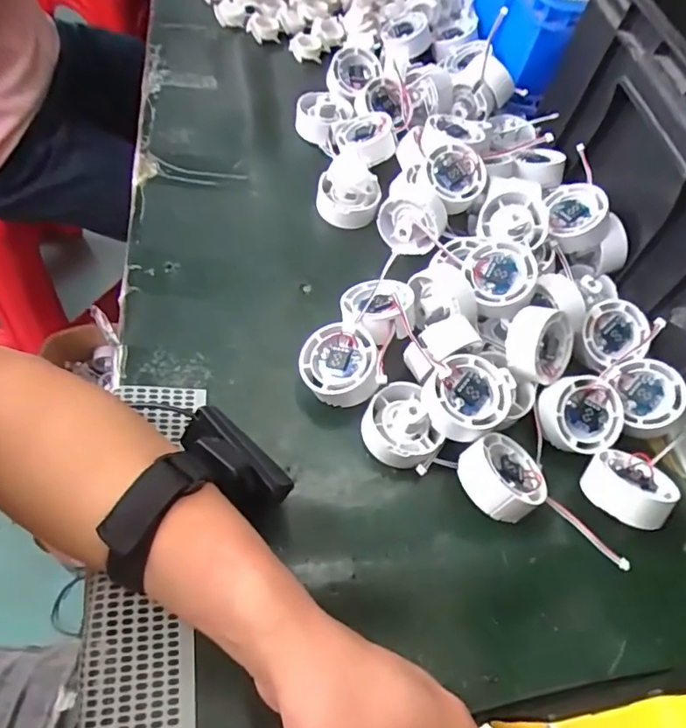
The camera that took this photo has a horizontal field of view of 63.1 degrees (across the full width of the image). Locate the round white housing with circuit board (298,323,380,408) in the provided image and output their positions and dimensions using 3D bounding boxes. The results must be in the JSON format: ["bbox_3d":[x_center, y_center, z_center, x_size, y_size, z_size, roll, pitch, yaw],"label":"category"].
[{"bbox_3d":[-0.001,0.000,0.385,0.054,0.023,0.056,-5,67,13],"label":"round white housing with circuit board"}]

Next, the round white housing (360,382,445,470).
[{"bbox_3d":[0.037,0.041,0.377,0.046,0.028,0.054,-17,63,-20],"label":"round white housing"}]

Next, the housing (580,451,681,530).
[{"bbox_3d":[0.191,0.083,0.372,0.053,0.023,0.053,-2,31,-26],"label":"housing"}]

